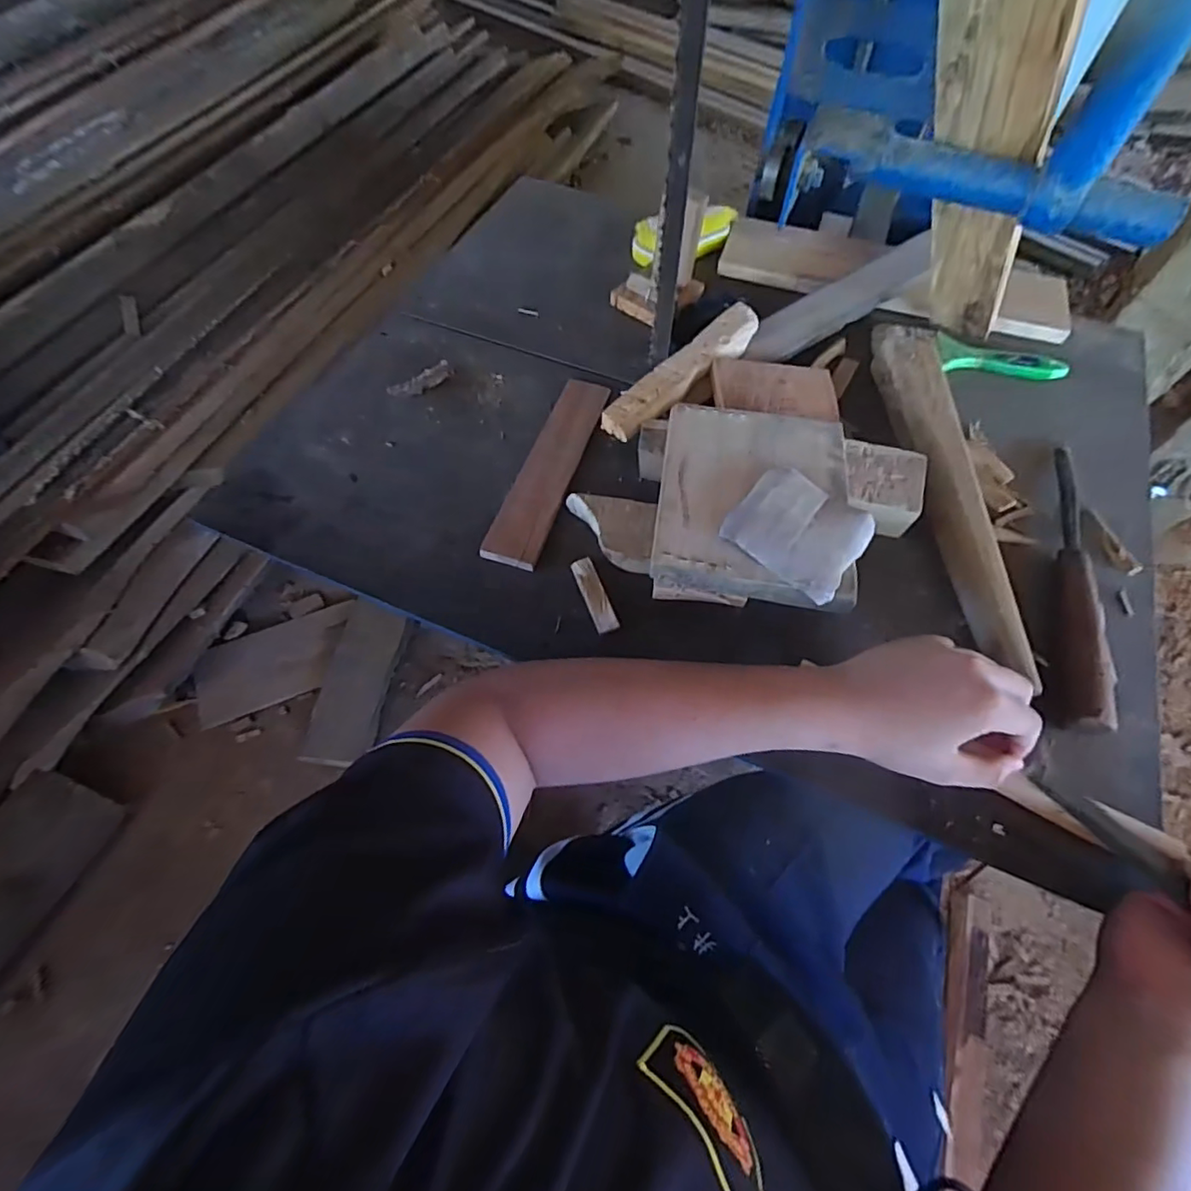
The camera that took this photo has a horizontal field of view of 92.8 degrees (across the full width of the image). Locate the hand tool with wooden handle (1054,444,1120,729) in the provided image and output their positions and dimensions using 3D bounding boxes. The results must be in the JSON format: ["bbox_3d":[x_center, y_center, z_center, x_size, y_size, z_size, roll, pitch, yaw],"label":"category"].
[{"bbox_3d":[0.410,-0.019,0.485,0.030,0.024,0.296,16,62,8],"label":"hand tool with wooden handle"}]

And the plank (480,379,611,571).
[{"bbox_3d":[-0.042,-0.122,0.536,0.049,0.013,0.224,17,62,8],"label":"plank"}]

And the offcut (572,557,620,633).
[{"bbox_3d":[-0.001,-0.002,0.473,0.019,0.005,0.070,-19,63,-12],"label":"offcut"}]

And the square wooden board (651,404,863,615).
[{"bbox_3d":[0.126,-0.077,0.453,0.146,0.024,0.183,9,61,4],"label":"square wooden board"}]

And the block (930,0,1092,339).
[{"bbox_3d":[0.284,-0.286,0.413,0.062,0.454,0.045,46,110,21],"label":"block"}]

